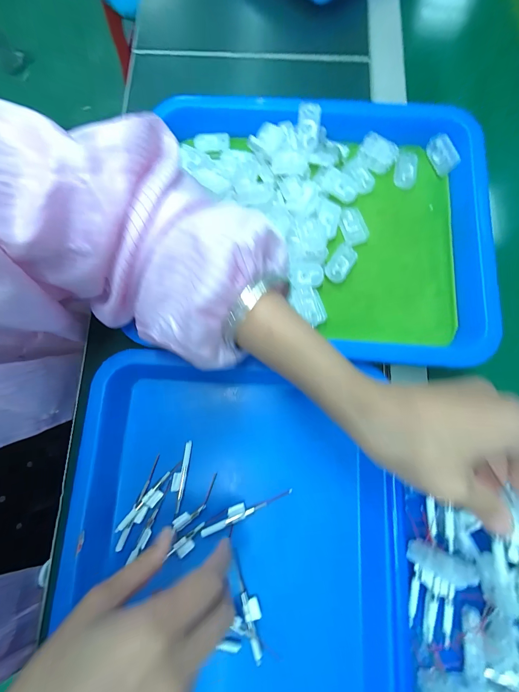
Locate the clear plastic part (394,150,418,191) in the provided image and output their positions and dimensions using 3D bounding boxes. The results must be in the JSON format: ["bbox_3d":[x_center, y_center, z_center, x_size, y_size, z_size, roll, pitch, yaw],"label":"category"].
[{"bbox_3d":[0.155,-0.185,0.297,0.024,0.008,0.038,10,78,2],"label":"clear plastic part"}]

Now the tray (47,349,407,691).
[{"bbox_3d":[-0.024,0.180,0.249,0.279,0.066,0.325,2,78,0],"label":"tray"}]

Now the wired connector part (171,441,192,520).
[{"bbox_3d":[-0.071,0.117,0.251,0.011,0.006,0.061,9,78,2],"label":"wired connector part"}]

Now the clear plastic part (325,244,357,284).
[{"bbox_3d":[0.079,-0.081,0.275,0.022,0.007,0.042,31,80,6],"label":"clear plastic part"}]

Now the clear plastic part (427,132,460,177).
[{"bbox_3d":[0.191,-0.200,0.295,0.004,0.022,0.039,-26,91,-40],"label":"clear plastic part"}]

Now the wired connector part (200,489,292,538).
[{"bbox_3d":[-0.012,0.143,0.245,0.083,0.004,0.013,-21,79,-5],"label":"wired connector part"}]

